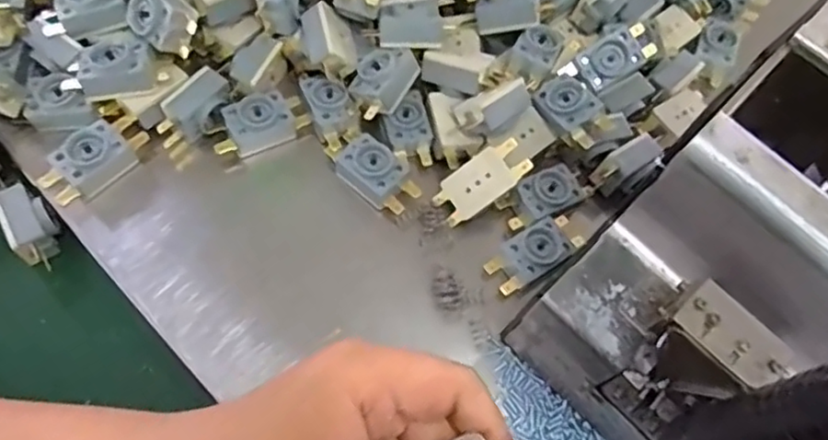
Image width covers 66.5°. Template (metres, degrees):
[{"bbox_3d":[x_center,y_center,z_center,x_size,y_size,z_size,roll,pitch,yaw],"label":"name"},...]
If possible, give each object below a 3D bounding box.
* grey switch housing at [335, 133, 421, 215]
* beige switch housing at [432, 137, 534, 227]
[{"bbox_3d":[-0.021,-0.026,0.365,0.049,0.014,0.029,40,69,12],"label":"grey switch housing"},{"bbox_3d":[0.038,-0.021,0.362,0.057,0.012,0.028,-39,87,16],"label":"beige switch housing"}]

